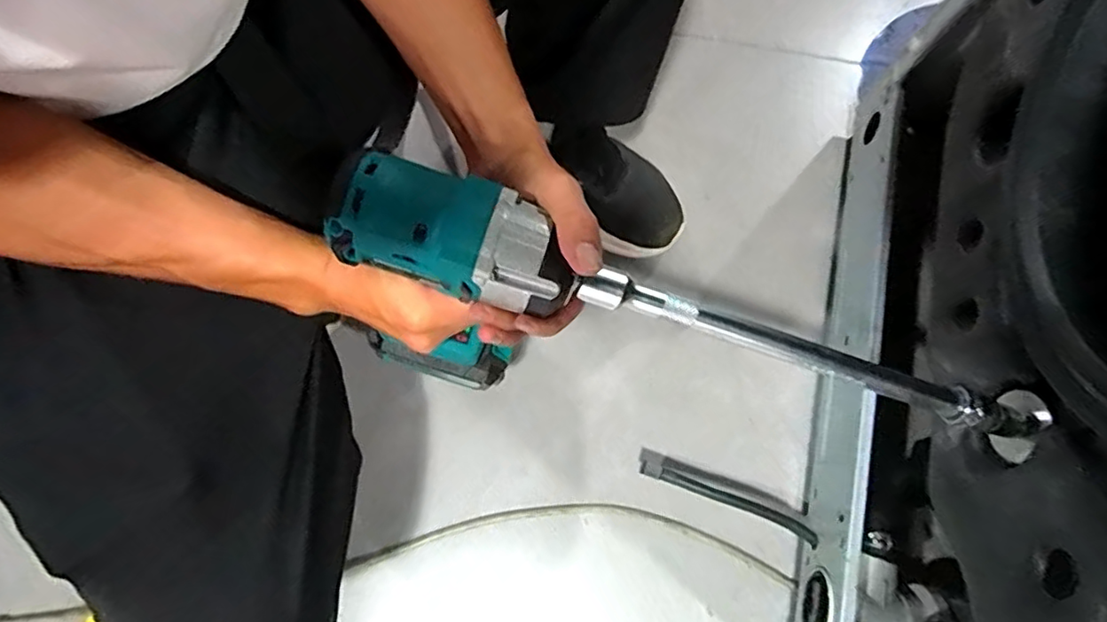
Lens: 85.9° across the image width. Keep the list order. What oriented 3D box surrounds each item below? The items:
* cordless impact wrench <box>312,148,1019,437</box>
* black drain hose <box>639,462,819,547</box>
[{"bbox_3d":[0.076,0.024,0.368,0.387,0.225,0.066,13,72,7],"label":"cordless impact wrench"},{"bbox_3d":[0.159,0.172,0.541,0.163,0.010,0.015,22,74,6],"label":"black drain hose"}]

